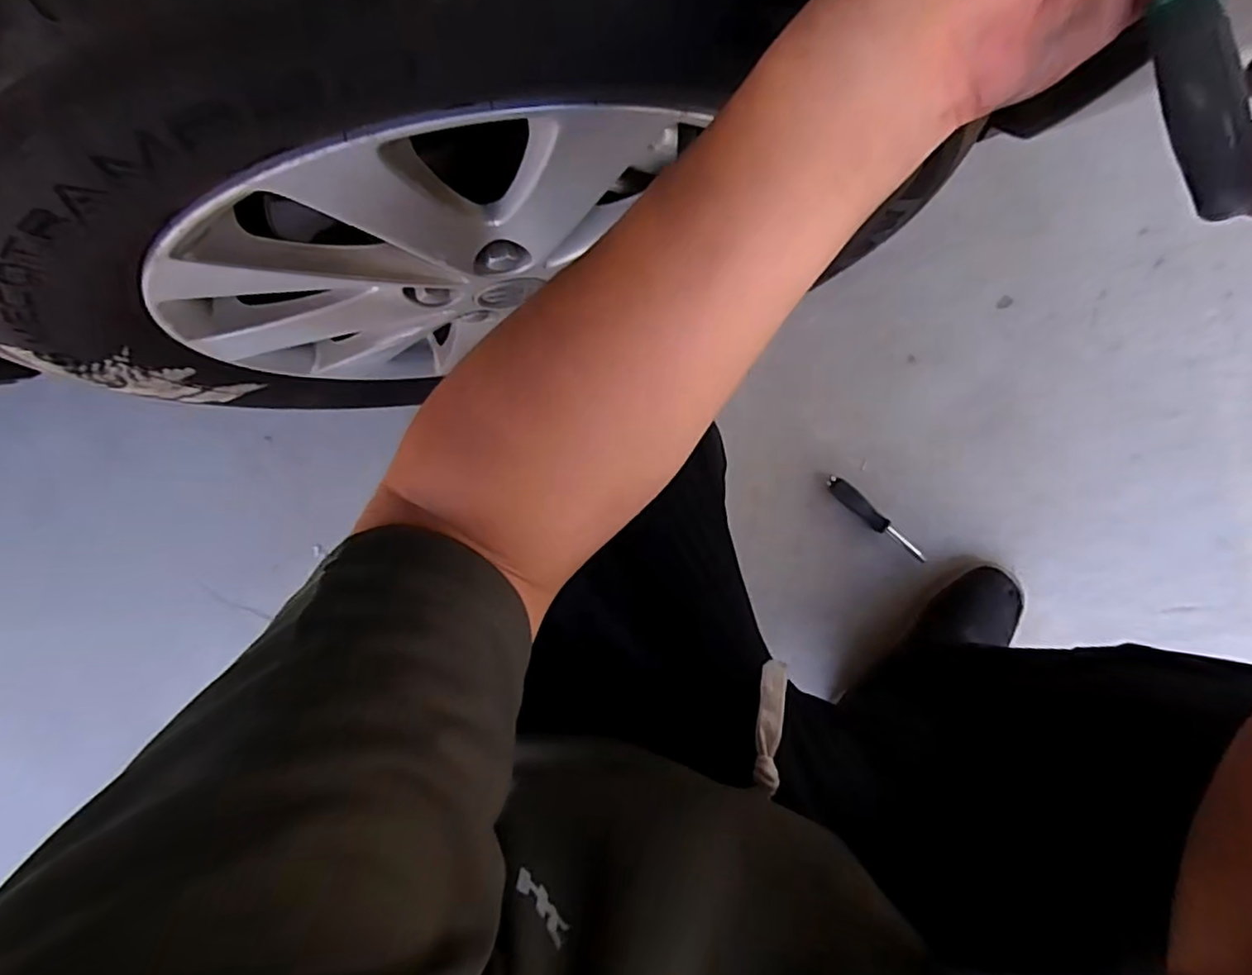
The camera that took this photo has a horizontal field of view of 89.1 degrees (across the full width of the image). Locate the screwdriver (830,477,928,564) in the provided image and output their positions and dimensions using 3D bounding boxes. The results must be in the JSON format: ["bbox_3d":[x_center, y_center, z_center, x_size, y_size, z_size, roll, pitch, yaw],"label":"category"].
[{"bbox_3d":[0.313,0.039,0.801,0.147,0.022,0.023,44,90,4],"label":"screwdriver"}]

